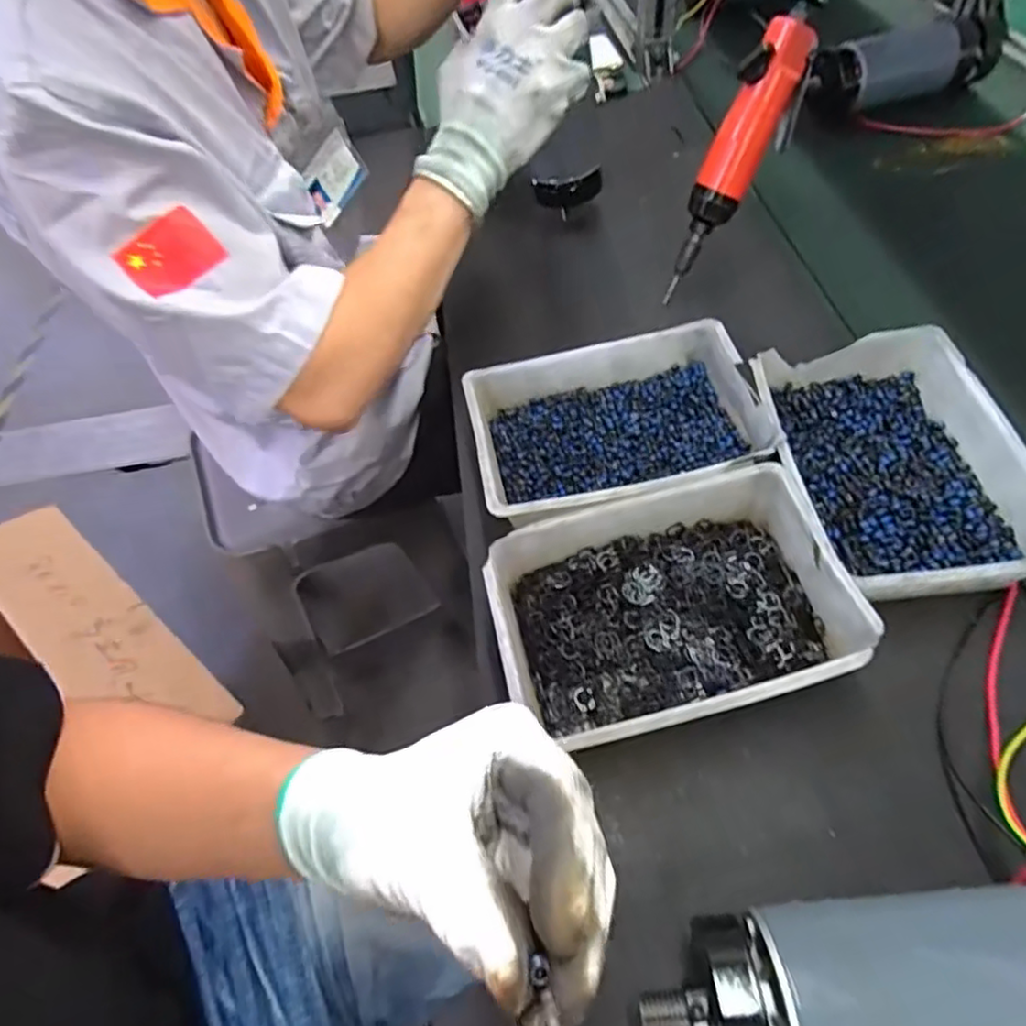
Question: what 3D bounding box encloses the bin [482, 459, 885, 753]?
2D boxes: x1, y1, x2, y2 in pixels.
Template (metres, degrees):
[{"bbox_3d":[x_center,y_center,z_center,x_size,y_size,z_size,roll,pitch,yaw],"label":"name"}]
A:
[{"bbox_3d":[0.091,0.056,0.390,0.200,0.050,0.144,-14,56,-1],"label":"bin"}]

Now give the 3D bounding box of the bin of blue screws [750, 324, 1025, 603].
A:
[{"bbox_3d":[0.257,-0.035,0.438,0.149,0.052,0.205,-8,56,3],"label":"bin of blue screws"}]

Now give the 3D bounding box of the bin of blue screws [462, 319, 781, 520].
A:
[{"bbox_3d":[0.074,-0.062,0.476,0.200,0.058,0.144,-13,56,-1],"label":"bin of blue screws"}]

